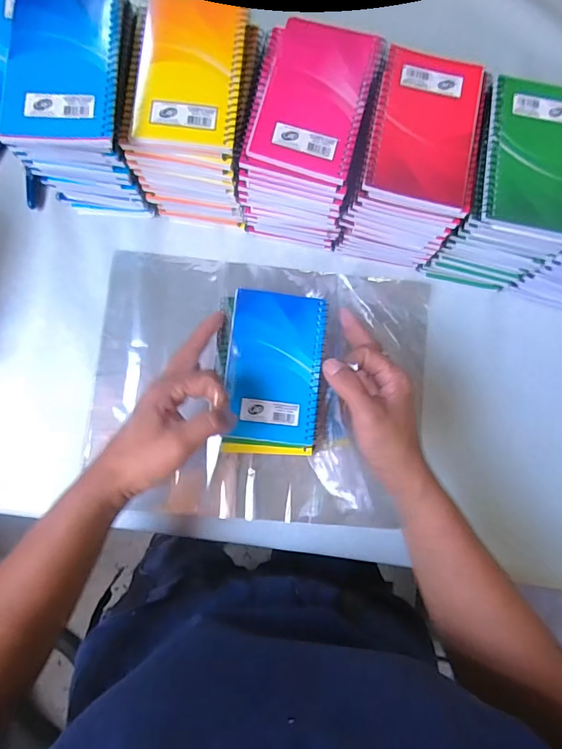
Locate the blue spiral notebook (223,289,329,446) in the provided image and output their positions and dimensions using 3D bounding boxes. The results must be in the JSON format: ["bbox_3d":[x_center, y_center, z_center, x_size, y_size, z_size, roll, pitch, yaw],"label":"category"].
[{"bbox_3d":[-0.005,-0.007,0.388,0.082,0.007,0.130,6,85,-4],"label":"blue spiral notebook"}]

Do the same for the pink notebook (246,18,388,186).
[{"bbox_3d":[0.028,-0.224,0.357,0.082,0.007,0.129,18,83,-1],"label":"pink notebook"}]

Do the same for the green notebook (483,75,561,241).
[{"bbox_3d":[0.215,-0.179,0.362,0.089,0.013,0.126,9,83,-2],"label":"green notebook"}]

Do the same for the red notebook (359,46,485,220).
[{"bbox_3d":[0.119,-0.203,0.358,0.085,0.011,0.134,13,85,-3],"label":"red notebook"}]

